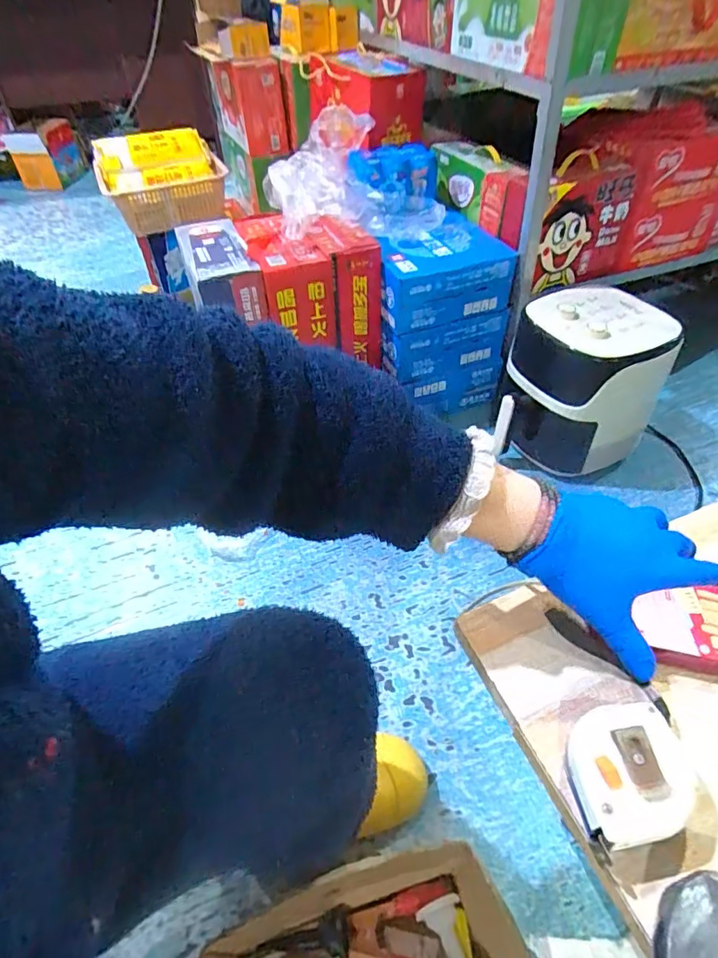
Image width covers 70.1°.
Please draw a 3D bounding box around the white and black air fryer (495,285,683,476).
[{"bbox_3d":[0.445,-0.197,1.068,0.305,0.293,0.276,-14,47,-12],"label":"white and black air fryer"}]

